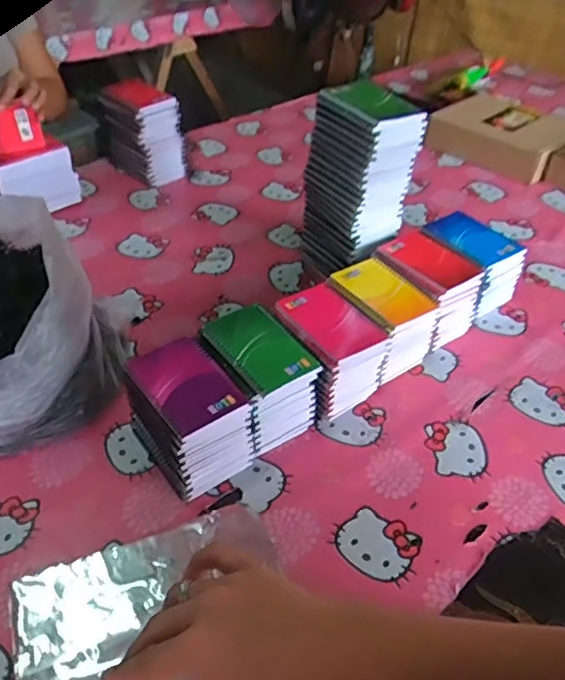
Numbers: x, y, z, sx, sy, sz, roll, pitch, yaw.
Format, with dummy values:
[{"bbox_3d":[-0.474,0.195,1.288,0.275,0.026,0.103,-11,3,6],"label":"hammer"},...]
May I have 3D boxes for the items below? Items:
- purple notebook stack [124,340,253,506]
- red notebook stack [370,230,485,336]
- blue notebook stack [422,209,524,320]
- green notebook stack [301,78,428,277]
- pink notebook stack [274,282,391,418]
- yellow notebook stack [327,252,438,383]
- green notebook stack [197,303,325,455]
[{"bbox_3d":[-0.105,0.084,0.670,0.099,0.121,0.130,-25,47,-27],"label":"purple notebook stack"},{"bbox_3d":[0.201,-0.077,0.870,0.104,0.101,0.148,-26,48,-28],"label":"red notebook stack"},{"bbox_3d":[0.284,-0.116,0.923,0.100,0.111,0.140,-22,46,-25],"label":"blue notebook stack"},{"bbox_3d":[0.110,-0.212,0.885,0.097,0.286,0.141,-20,45,-23],"label":"green notebook stack"},{"bbox_3d":[0.058,0.011,0.767,0.093,0.108,0.137,-23,46,-25],"label":"pink notebook stack"},{"bbox_3d":[0.128,-0.030,0.818,0.106,0.106,0.147,-24,47,-26],"label":"yellow notebook stack"},{"bbox_3d":[-0.029,0.046,0.724,0.097,0.110,0.130,-23,47,-26],"label":"green notebook stack"}]

